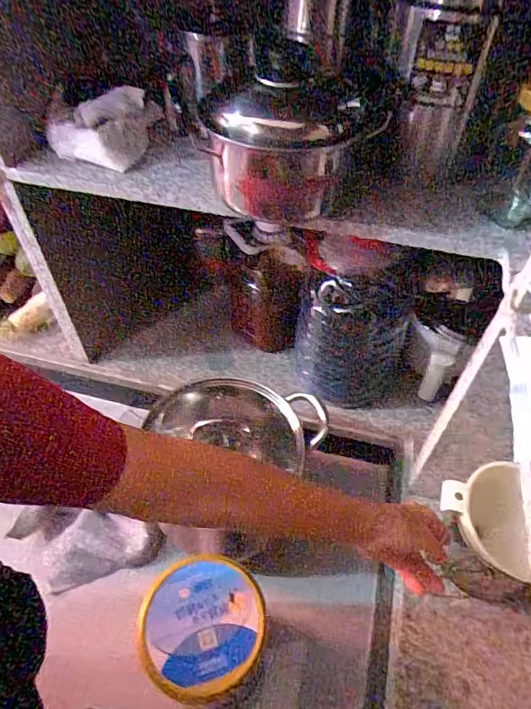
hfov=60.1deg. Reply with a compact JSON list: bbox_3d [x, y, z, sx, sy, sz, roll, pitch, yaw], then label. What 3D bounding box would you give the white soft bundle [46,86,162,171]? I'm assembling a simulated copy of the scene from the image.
[{"bbox_3d":[-0.196,-0.282,0.572,0.096,0.059,0.109,16,50,12],"label":"white soft bundle"}]

